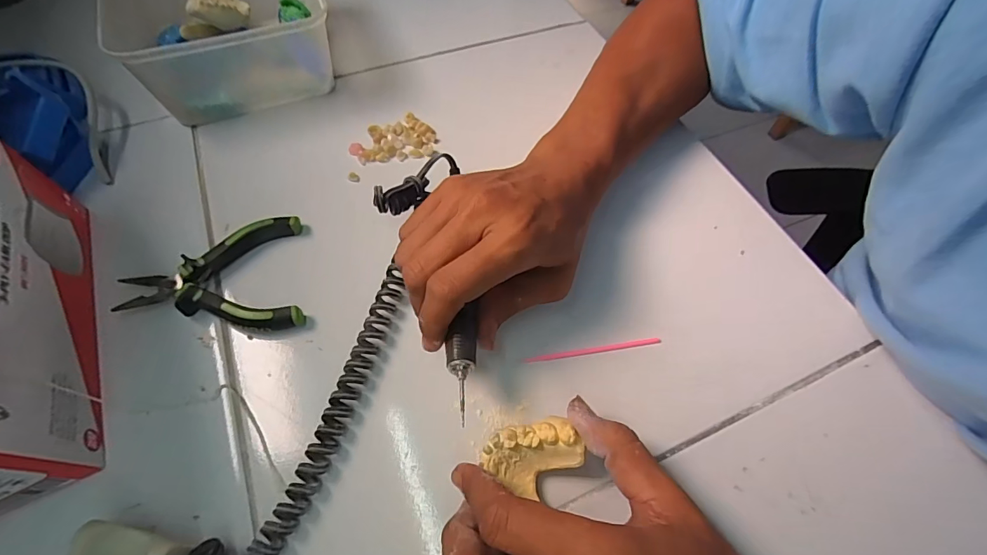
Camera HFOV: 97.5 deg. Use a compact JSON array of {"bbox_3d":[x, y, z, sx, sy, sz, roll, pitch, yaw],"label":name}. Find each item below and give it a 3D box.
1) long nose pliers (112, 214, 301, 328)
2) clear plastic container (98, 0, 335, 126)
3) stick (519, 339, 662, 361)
[{"bbox_3d":[-0.184,0.006,0.288,0.108,0.019,0.082,-13,62,-10],"label":"long nose pliers"},{"bbox_3d":[-0.238,-0.234,0.393,0.160,0.075,0.182,-18,63,-12],"label":"clear plastic container"},{"bbox_3d":[0.064,0.048,0.283,0.094,0.005,0.004,-7,61,-6],"label":"stick"}]

